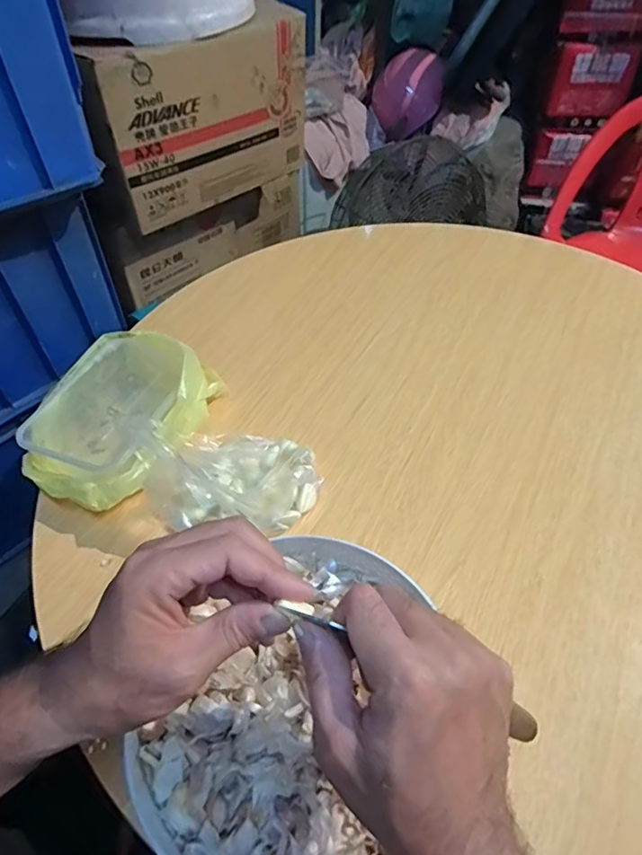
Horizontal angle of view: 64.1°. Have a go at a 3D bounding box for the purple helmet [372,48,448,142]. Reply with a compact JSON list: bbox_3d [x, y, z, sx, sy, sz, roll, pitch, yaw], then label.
[{"bbox_3d":[0.230,-0.890,1.363,0.170,0.150,0.171,-2,50,-3],"label":"purple helmet"}]

